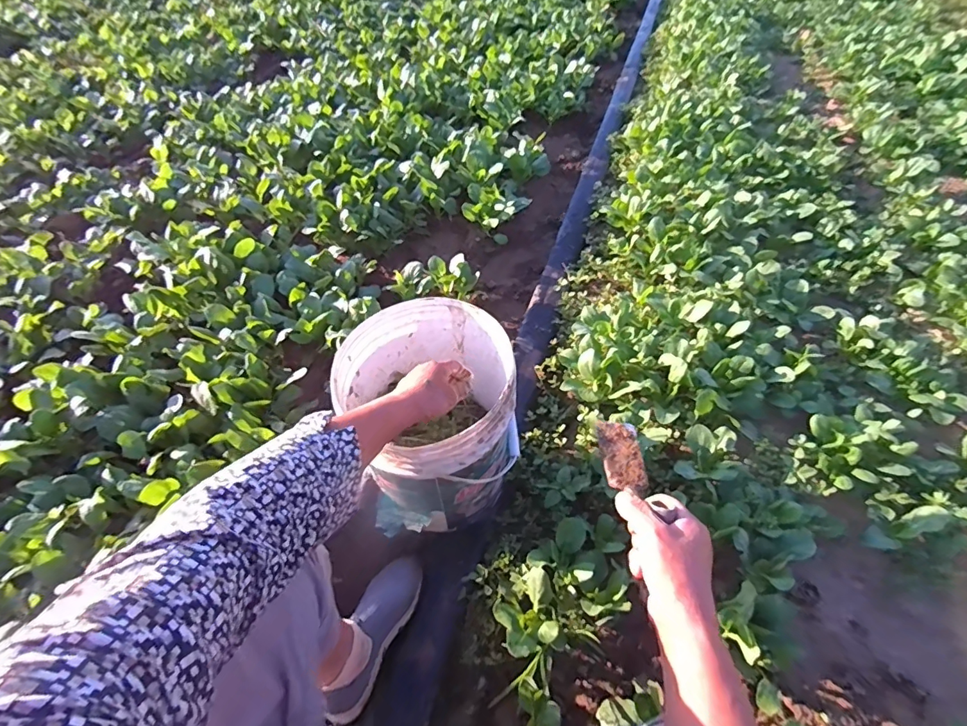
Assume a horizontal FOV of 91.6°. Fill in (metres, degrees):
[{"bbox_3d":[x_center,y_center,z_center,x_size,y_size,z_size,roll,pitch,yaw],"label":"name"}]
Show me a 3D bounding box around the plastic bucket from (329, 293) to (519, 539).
[{"bbox_3d":[-0.094,0.100,0.869,0.279,0.306,0.309,-19,54,-15],"label":"plastic bucket"}]

